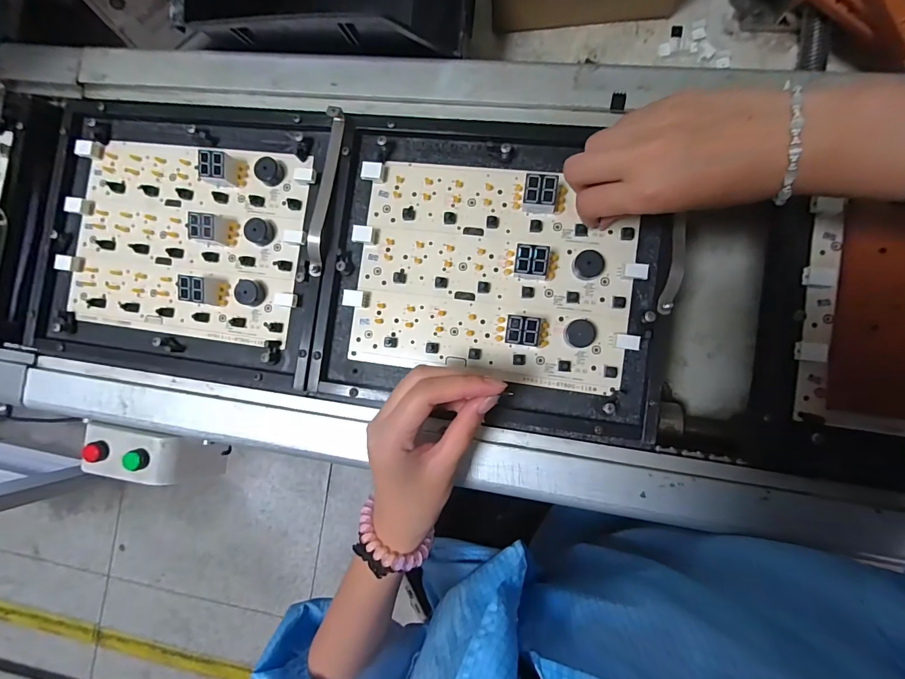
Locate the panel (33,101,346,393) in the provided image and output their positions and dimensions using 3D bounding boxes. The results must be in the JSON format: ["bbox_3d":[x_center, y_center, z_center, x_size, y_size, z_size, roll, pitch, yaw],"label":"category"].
[{"bbox_3d":[-0.234,-0.087,0.350,0.262,0.025,0.225,7,87,8],"label":"panel"}]

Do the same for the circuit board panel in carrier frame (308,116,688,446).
[{"bbox_3d":[0.029,-0.056,0.316,0.261,0.024,0.233,8,87,8],"label":"circuit board panel in carrier frame"}]

